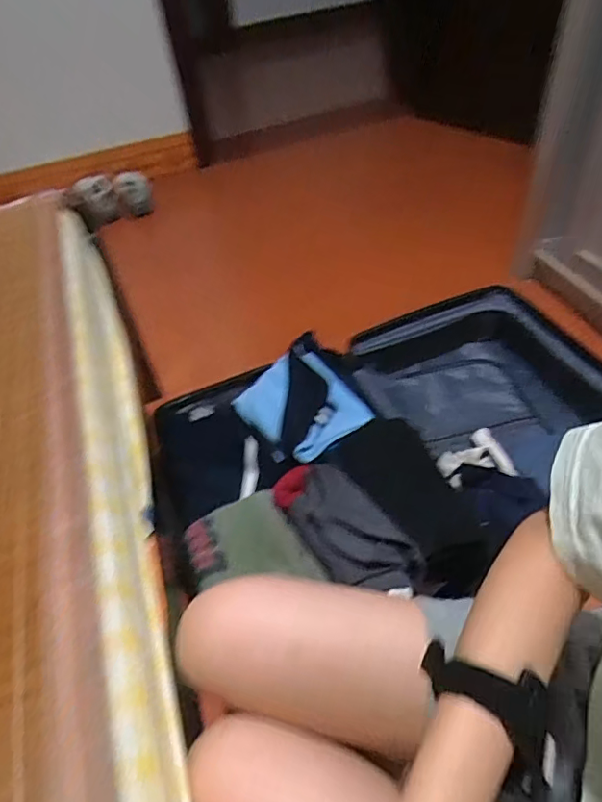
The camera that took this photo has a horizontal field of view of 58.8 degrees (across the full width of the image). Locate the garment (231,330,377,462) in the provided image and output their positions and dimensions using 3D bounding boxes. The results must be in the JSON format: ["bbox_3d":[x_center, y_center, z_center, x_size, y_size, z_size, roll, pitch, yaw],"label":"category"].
[{"bbox_3d":[0.015,-0.007,0.948,0.216,0.072,0.215,-4,47,4],"label":"garment"}]

